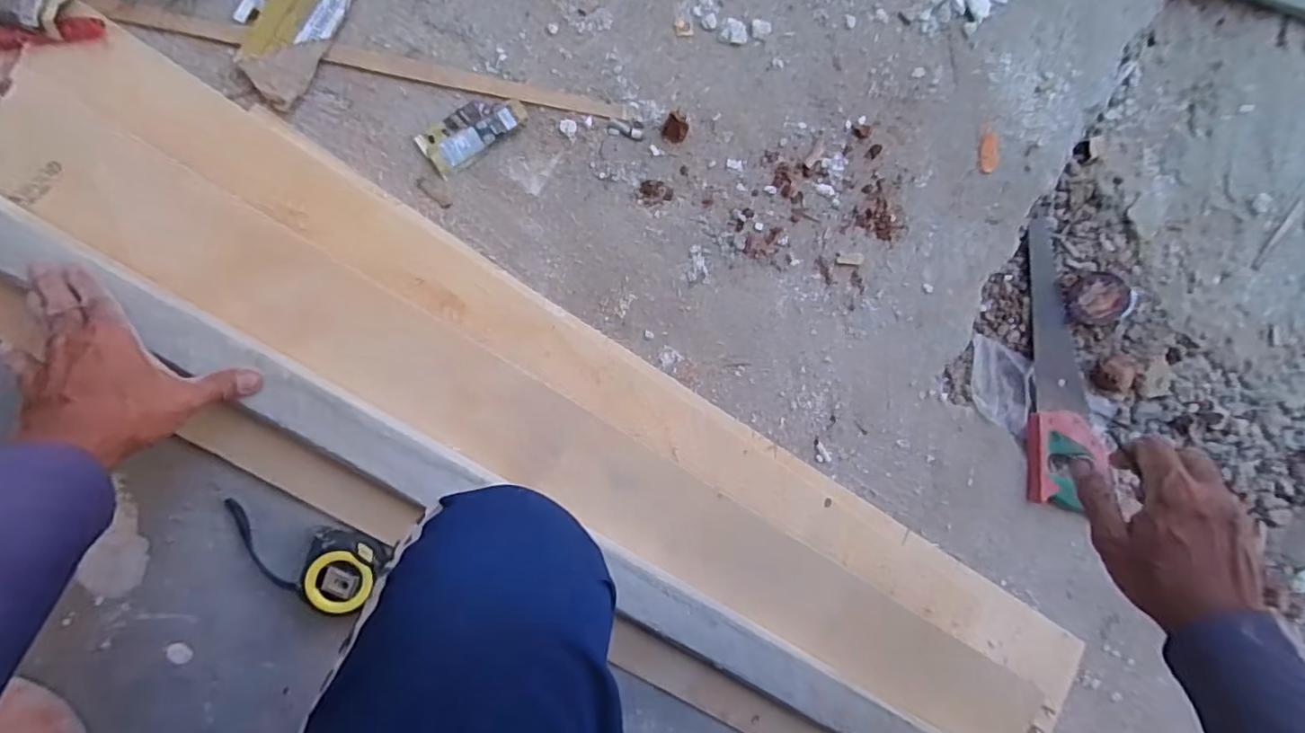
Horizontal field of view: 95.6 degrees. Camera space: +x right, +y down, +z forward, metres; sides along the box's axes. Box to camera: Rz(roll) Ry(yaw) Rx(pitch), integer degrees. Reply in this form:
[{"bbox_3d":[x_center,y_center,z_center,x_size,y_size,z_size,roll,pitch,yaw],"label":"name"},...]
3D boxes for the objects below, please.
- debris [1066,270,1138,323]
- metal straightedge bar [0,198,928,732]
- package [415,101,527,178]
[{"bbox_3d":[0.596,-0.091,0.788,0.029,0.089,0.067,-2,94,-9],"label":"debris"},{"bbox_3d":[-0.097,0.171,0.556,1.183,0.031,0.055,33,88,-9],"label":"metal straightedge bar"},{"bbox_3d":[-0.198,-0.261,0.652,0.115,0.011,0.050,-38,98,-5],"label":"package"}]

